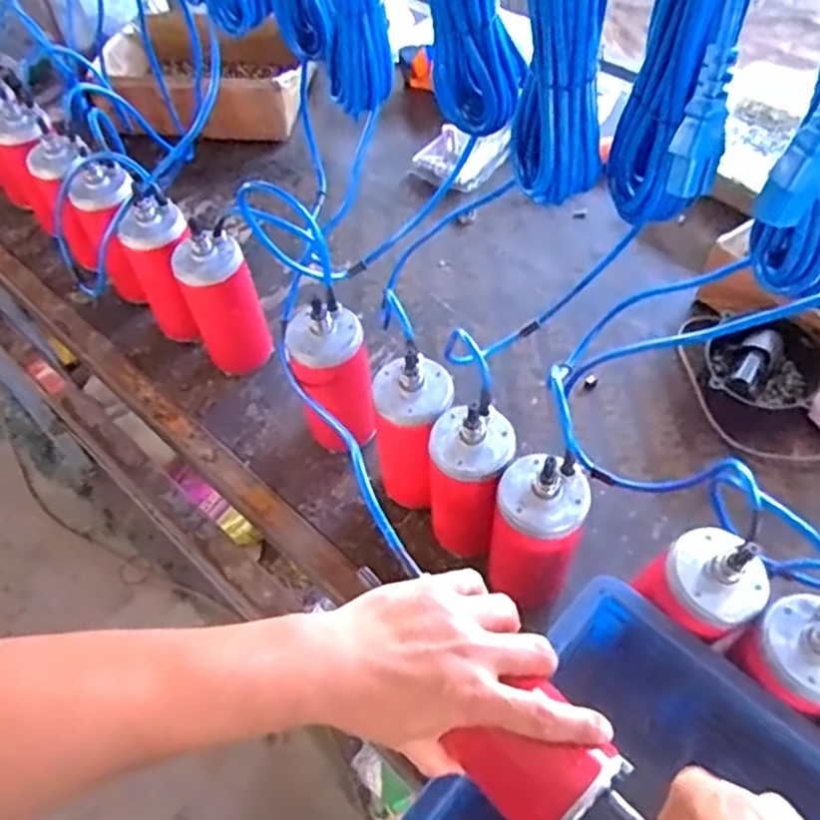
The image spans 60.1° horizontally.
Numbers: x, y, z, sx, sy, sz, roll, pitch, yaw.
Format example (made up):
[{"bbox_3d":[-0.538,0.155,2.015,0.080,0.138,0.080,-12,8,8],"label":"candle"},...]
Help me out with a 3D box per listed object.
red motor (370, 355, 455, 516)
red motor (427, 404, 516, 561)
[{"bbox_3d":[0.002,0.028,0.704,0.080,0.189,0.088,-8,54,-2],"label":"red motor"},{"bbox_3d":[0.054,0.065,0.653,0.068,0.158,0.074,-2,54,2],"label":"red motor"}]

